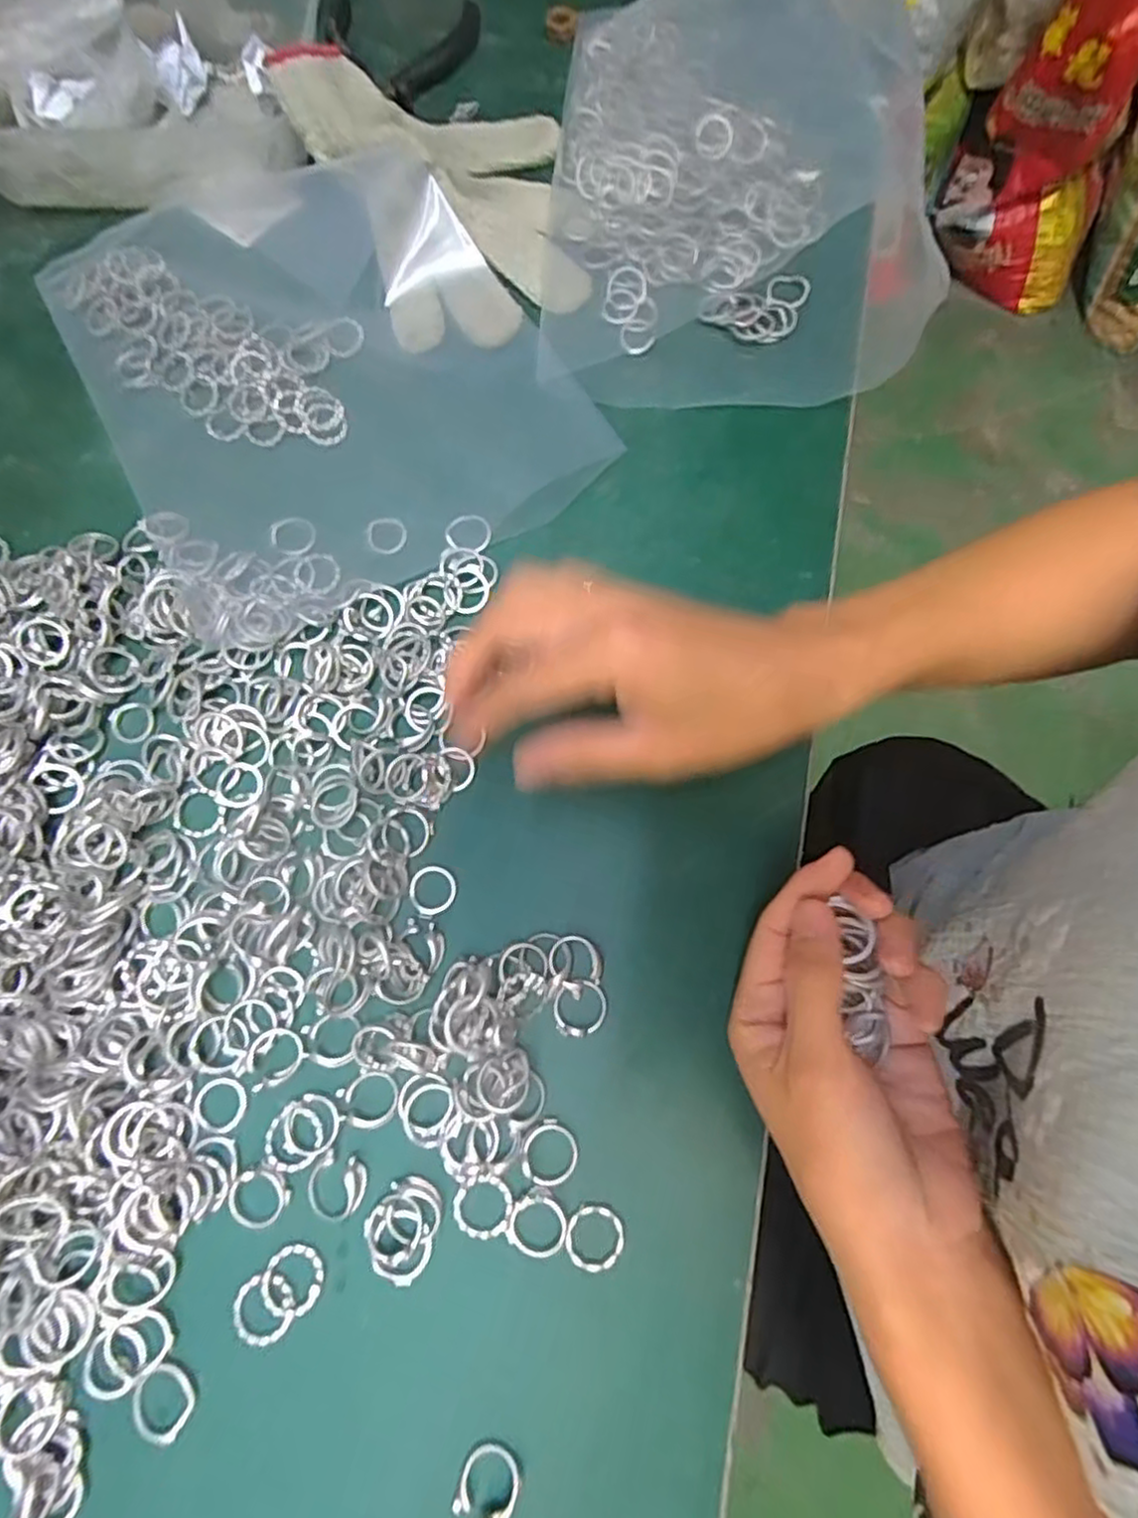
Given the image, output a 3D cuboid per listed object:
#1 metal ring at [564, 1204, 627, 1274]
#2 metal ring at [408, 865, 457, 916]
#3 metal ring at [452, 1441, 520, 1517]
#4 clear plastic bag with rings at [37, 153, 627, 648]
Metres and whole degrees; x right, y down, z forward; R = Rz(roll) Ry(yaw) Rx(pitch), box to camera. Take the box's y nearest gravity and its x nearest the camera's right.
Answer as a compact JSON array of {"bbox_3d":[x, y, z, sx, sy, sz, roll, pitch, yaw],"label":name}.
[{"bbox_3d":[0.010,0.179,0.261,0.021,0.004,0.021,17,75,6],"label":"metal ring"},{"bbox_3d":[-0.058,0.056,0.297,0.019,0.004,0.021,16,75,5],"label":"metal ring"},{"bbox_3d":[-0.028,0.250,0.239,0.020,0.006,0.024,19,75,6],"label":"metal ring"},{"bbox_3d":[-0.139,-0.214,0.364,0.214,0.022,0.287,-29,76,-7],"label":"clear plastic bag with rings"}]

